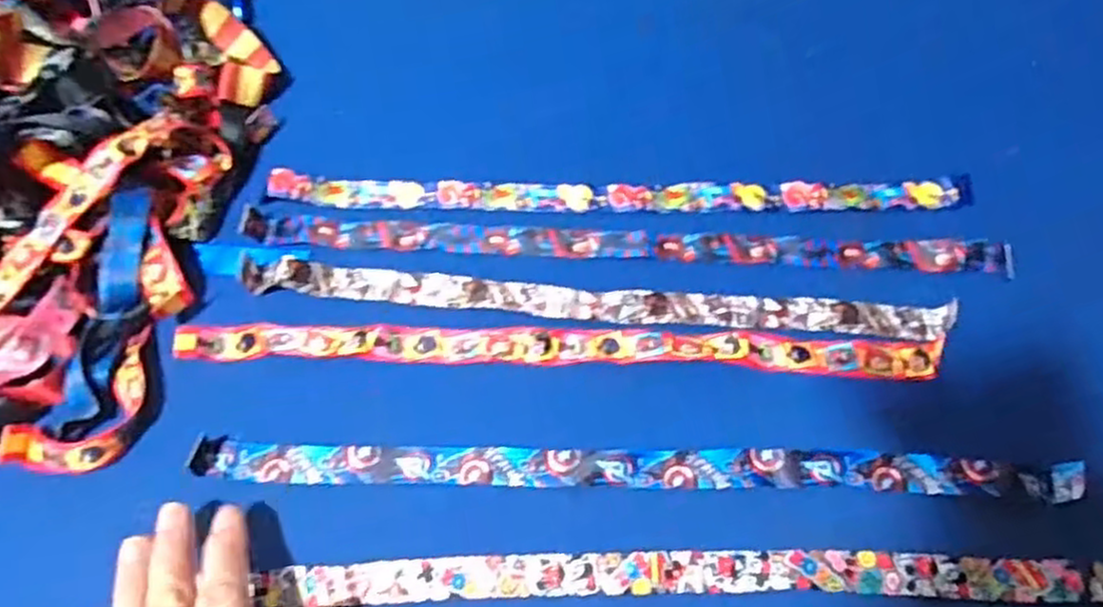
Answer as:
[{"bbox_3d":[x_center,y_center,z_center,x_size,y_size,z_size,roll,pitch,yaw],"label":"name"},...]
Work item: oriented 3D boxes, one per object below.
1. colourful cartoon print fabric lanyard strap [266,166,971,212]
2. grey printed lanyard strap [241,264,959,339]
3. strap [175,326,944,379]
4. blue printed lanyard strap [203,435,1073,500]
[{"bbox_3d":[0.039,-0.070,0.464,0.425,0.011,0.023,1,65,2],"label":"colourful cartoon print fabric lanyard strap"},{"bbox_3d":[0.023,-0.002,0.430,0.407,0.008,0.023,4,65,3],"label":"grey printed lanyard strap"},{"bbox_3d":[0.000,0.025,0.420,0.422,0.005,0.023,1,65,2],"label":"strap"},{"bbox_3d":[0.038,0.086,0.390,0.450,0.009,0.021,1,64,3],"label":"blue printed lanyard strap"}]

